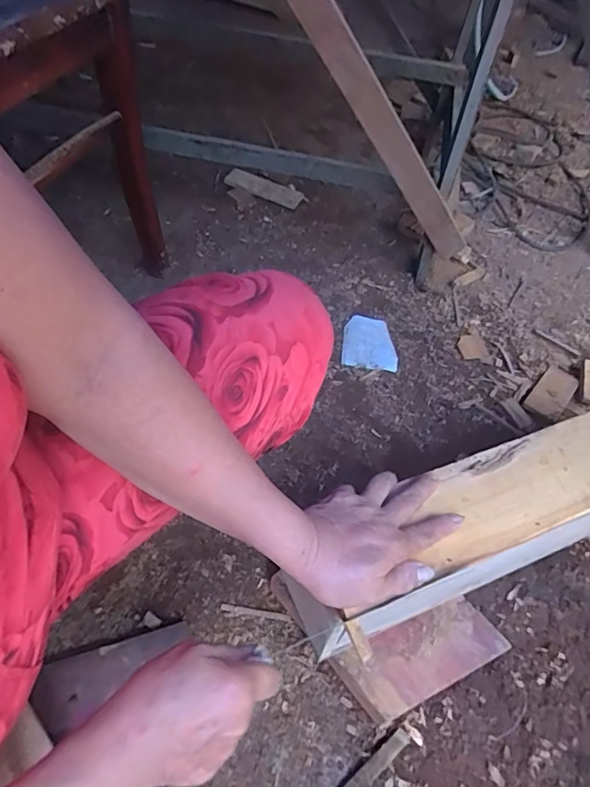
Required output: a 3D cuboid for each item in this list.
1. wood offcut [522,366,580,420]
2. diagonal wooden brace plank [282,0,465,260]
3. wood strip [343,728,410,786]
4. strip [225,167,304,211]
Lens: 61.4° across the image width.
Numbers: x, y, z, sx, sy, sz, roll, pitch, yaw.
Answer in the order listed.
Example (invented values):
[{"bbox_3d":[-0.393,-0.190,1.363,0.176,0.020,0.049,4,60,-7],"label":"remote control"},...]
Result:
[{"bbox_3d":[0.417,-0.002,0.804,0.054,0.011,0.123,36,56,21],"label":"wood offcut"},{"bbox_3d":[0.078,-0.444,0.687,0.063,0.679,0.045,-20,42,33],"label":"diagonal wooden brace plank"},{"bbox_3d":[0.073,0.368,0.484,0.098,0.014,0.015,-29,60,-25],"label":"wood strip"},{"bbox_3d":[-0.071,-0.455,1.103,0.180,0.015,0.046,26,81,13],"label":"strip"}]

